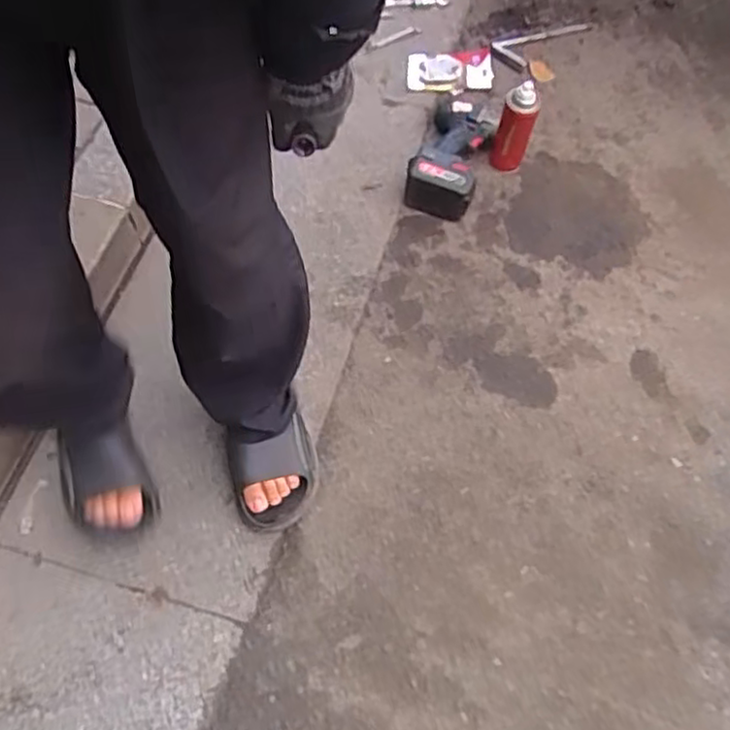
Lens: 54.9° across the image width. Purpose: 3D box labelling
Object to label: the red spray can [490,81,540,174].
[{"bbox_3d":[0.261,-0.405,1.228,0.058,0.171,0.049,16,63,6],"label":"red spray can"}]

